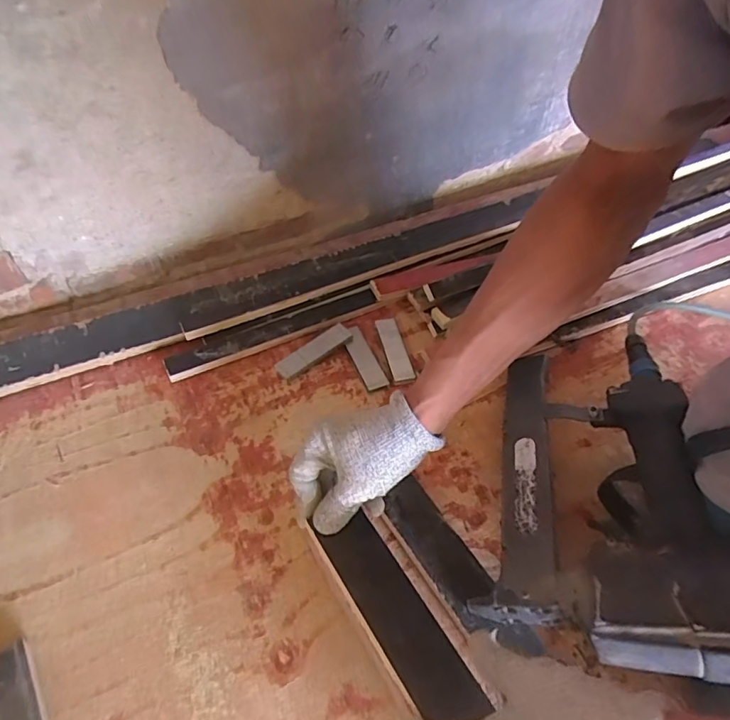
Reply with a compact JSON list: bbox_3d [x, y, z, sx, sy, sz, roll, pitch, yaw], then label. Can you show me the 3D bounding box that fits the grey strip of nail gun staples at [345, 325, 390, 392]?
[{"bbox_3d":[-0.001,-0.003,0.605,0.029,0.009,0.101,-16,55,-17],"label":"grey strip of nail gun staples"}]

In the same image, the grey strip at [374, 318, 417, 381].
[{"bbox_3d":[0.037,-0.016,0.622,0.027,0.011,0.101,-8,53,-11],"label":"grey strip"}]

